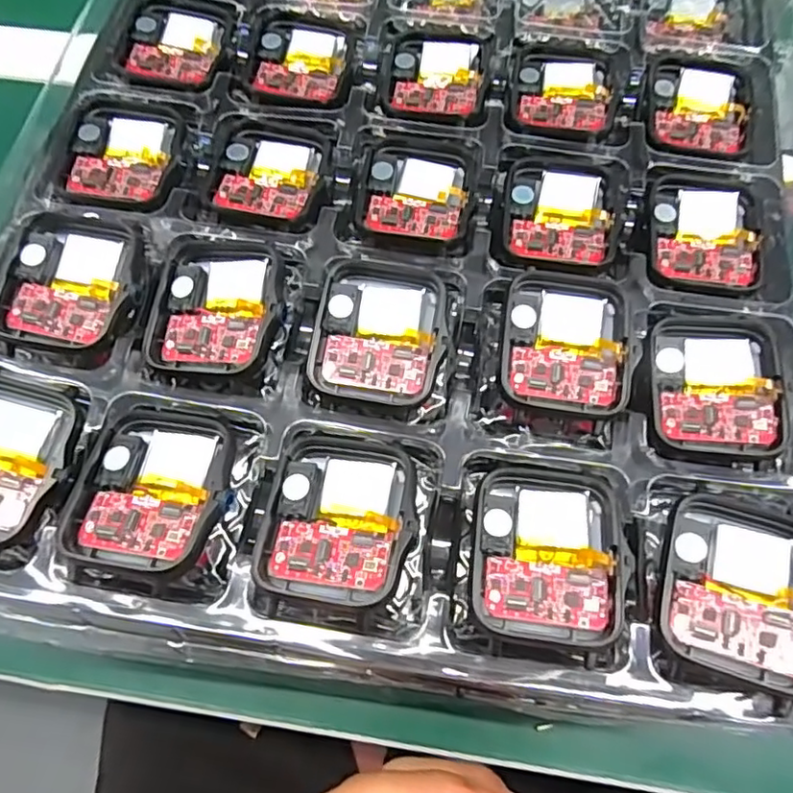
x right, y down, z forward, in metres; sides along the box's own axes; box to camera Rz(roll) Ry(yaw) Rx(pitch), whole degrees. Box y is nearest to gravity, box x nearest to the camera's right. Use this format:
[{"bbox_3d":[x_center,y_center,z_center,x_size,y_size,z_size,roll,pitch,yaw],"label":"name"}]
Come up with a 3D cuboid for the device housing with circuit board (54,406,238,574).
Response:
[{"bbox_3d":[-0.063,0.024,0.158,0.040,0.013,0.045,7,67,3],"label":"device housing with circuit board"}]

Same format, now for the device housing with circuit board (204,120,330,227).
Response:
[{"bbox_3d":[-0.042,-0.077,0.202,0.037,0.008,0.043,8,67,3],"label":"device housing with circuit board"}]

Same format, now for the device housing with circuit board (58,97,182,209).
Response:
[{"bbox_3d":[-0.094,-0.084,0.205,0.039,0.006,0.045,9,67,4],"label":"device housing with circuit board"}]

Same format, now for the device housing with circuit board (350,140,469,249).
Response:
[{"bbox_3d":[0.006,-0.068,0.199,0.036,0.006,0.041,8,67,3],"label":"device housing with circuit board"}]

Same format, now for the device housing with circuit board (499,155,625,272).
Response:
[{"bbox_3d":[0.055,-0.061,0.197,0.038,0.005,0.045,13,67,5],"label":"device housing with circuit board"}]

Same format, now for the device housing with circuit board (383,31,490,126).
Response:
[{"bbox_3d":[0.015,-0.119,0.220,0.036,0.004,0.045,7,67,3],"label":"device housing with circuit board"}]

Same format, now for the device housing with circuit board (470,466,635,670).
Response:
[{"bbox_3d":[0.038,0.041,0.151,0.037,0.009,0.045,7,67,3],"label":"device housing with circuit board"}]

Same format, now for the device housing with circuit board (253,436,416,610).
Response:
[{"bbox_3d":[-0.014,0.031,0.154,0.038,0.012,0.043,10,67,4],"label":"device housing with circuit board"}]

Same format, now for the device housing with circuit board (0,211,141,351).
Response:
[{"bbox_3d":[-0.098,-0.035,0.180,0.036,0.012,0.043,11,67,5],"label":"device housing with circuit board"}]

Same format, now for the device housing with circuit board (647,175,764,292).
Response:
[{"bbox_3d":[0.101,-0.055,0.195,0.036,0.004,0.042,8,67,3],"label":"device housing with circuit board"}]

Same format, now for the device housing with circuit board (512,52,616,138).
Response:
[{"bbox_3d":[0.061,-0.113,0.218,0.035,0.006,0.044,8,67,3],"label":"device housing with circuit board"}]

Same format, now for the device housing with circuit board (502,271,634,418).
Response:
[{"bbox_3d":[0.050,-0.016,0.174,0.035,0.009,0.042,6,67,2],"label":"device housing with circuit board"}]

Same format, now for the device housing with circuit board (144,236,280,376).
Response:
[{"bbox_3d":[-0.053,-0.028,0.177,0.037,0.010,0.043,8,67,3],"label":"device housing with circuit board"}]

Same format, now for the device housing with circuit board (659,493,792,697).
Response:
[{"bbox_3d":[0.086,0.047,0.145,0.037,0.011,0.042,19,68,8],"label":"device housing with circuit board"}]

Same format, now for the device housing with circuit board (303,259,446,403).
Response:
[{"bbox_3d":[-0.005,-0.020,0.175,0.037,0.010,0.042,8,67,3],"label":"device housing with circuit board"}]

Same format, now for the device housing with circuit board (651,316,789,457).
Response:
[{"bbox_3d":[0.094,-0.005,0.174,0.035,0.008,0.042,6,67,2],"label":"device housing with circuit board"}]

